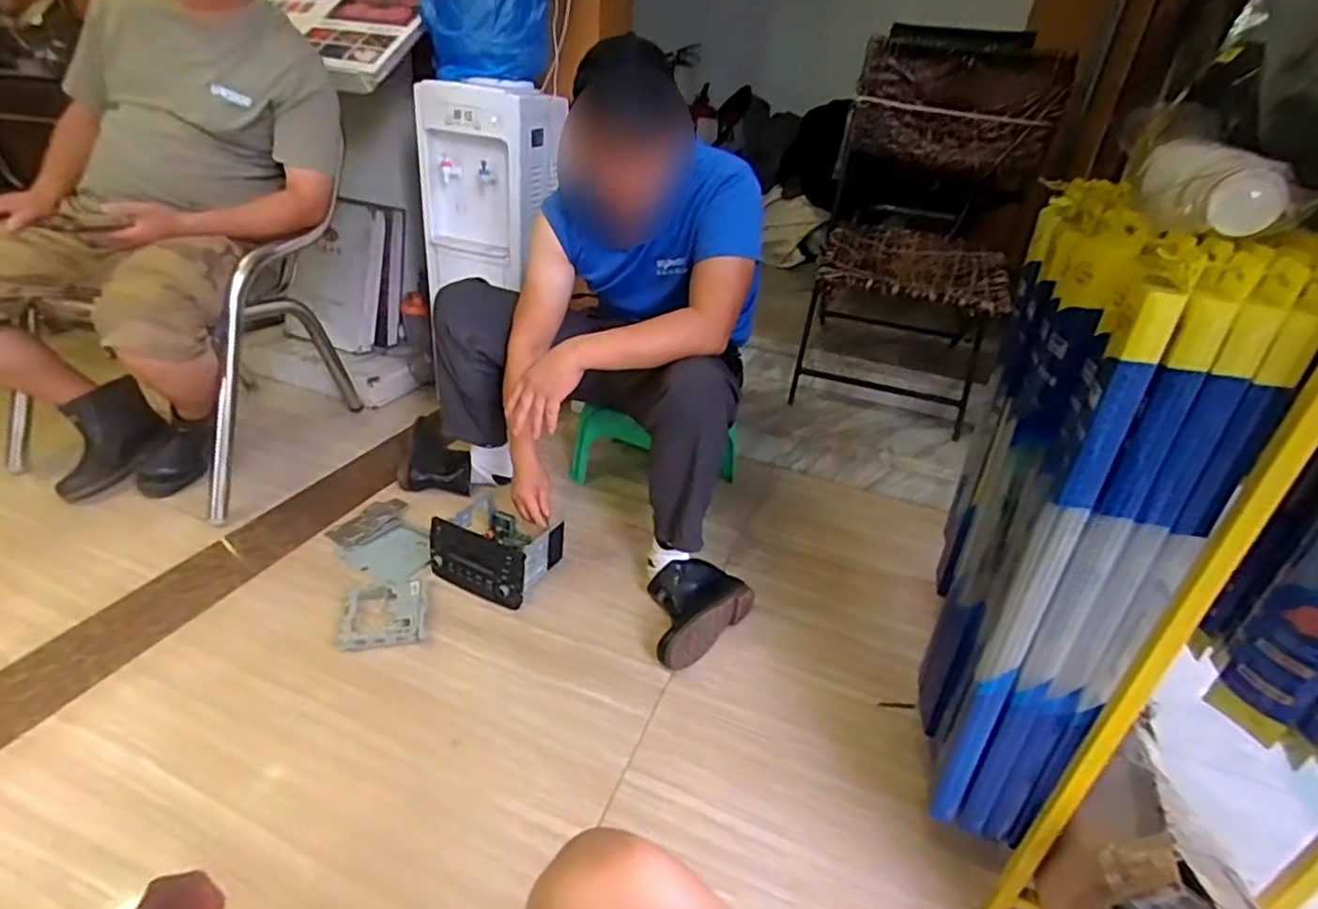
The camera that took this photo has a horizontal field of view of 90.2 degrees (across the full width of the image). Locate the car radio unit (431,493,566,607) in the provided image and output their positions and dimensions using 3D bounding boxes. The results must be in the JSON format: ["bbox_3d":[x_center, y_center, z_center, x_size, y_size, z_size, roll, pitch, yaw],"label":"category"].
[{"bbox_3d":[-0.319,0.177,1.295,0.209,0.104,0.205,17,33,18],"label":"car radio unit"}]

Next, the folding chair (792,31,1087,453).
[{"bbox_3d":[0.623,-0.518,1.596,0.433,0.791,0.571,13,31,11],"label":"folding chair"}]

